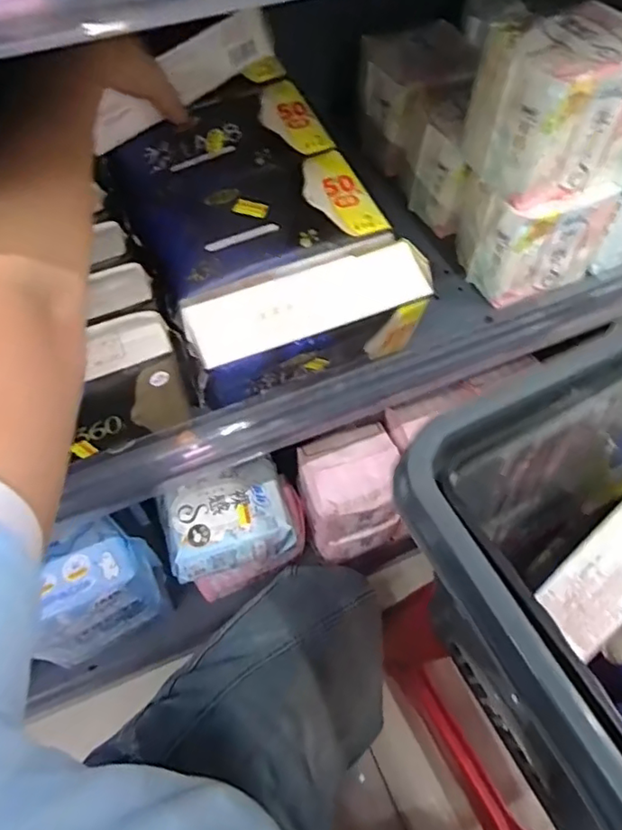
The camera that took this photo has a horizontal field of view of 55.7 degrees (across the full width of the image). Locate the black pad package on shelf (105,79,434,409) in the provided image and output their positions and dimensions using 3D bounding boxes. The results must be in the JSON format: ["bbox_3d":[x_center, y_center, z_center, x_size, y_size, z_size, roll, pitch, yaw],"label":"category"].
[{"bbox_3d":[-0.042,-0.140,0.468,0.168,0.074,0.242,-22,65,-14],"label":"black pad package on shelf"}]

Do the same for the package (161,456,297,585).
[{"bbox_3d":[-0.089,0.115,0.629,0.129,0.069,0.091,-20,64,-13],"label":"package"}]

